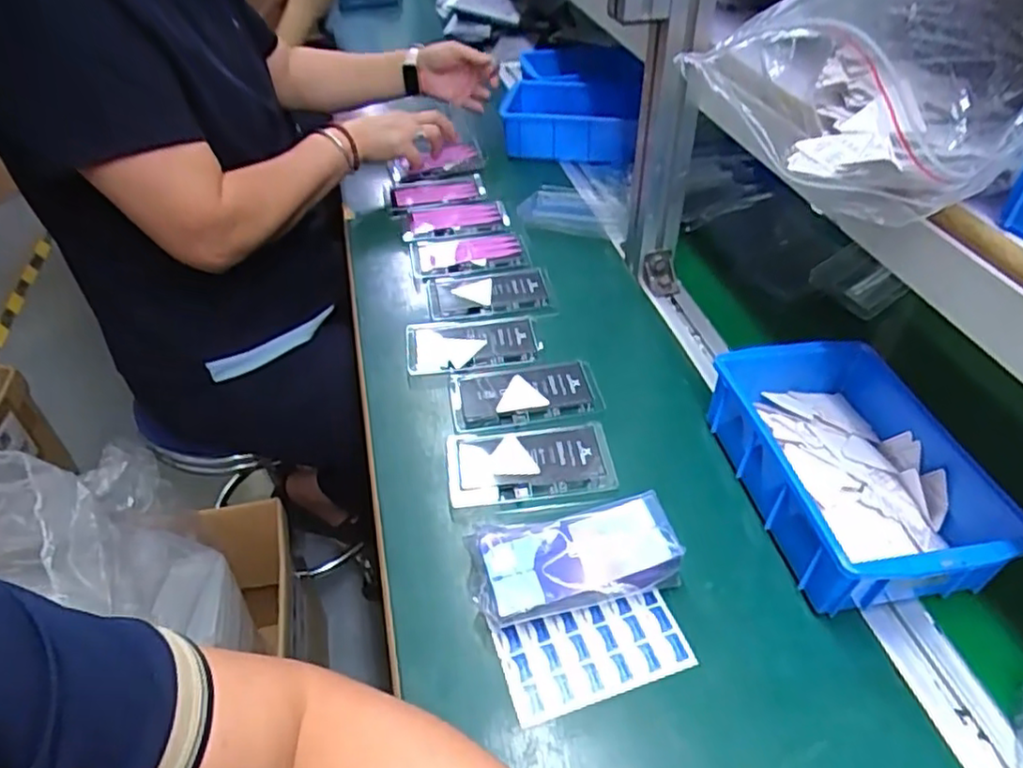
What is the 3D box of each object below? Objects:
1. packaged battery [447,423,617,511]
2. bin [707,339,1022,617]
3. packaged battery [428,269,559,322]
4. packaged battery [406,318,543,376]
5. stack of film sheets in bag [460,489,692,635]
[{"bbox_3d":[0.014,0.061,0.522,0.128,0.010,0.073,-7,44,-2],"label":"packaged battery"},{"bbox_3d":[0.244,0.057,0.475,0.137,0.059,0.202,-9,44,-6],"label":"bin"},{"bbox_3d":[-0.023,-0.093,0.687,0.130,0.009,0.078,-4,44,1],"label":"packaged battery"},{"bbox_3d":[-0.038,-0.038,0.631,0.123,0.007,0.073,-3,44,2],"label":"packaged battery"},{"bbox_3d":[0.040,0.116,0.444,0.135,0.037,0.071,-10,44,-6],"label":"stack of film sheets in bag"}]

